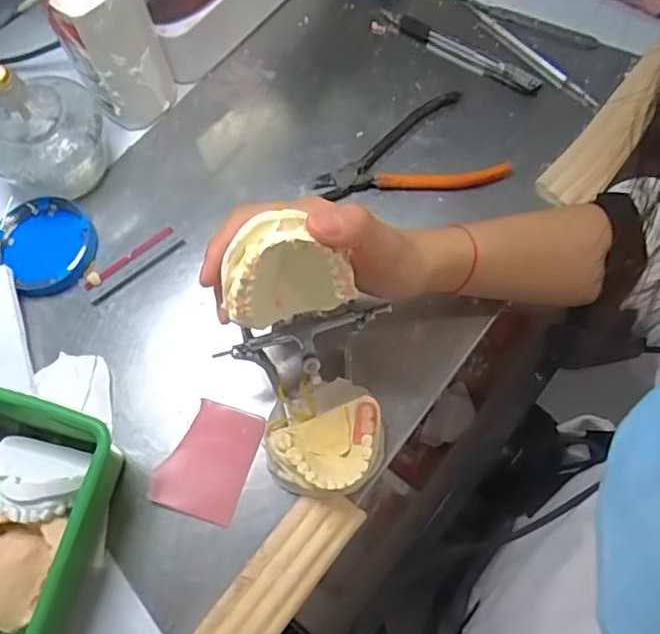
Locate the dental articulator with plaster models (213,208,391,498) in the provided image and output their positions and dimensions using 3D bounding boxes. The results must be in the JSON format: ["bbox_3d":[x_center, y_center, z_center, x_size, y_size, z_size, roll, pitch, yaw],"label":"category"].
[{"bbox_3d":[-0.015,0.024,0.336,0.080,0.180,0.083,-4,42,6],"label":"dental articulator with plaster models"}]

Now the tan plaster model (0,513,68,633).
[{"bbox_3d":[-0.199,0.152,0.358,0.057,0.028,0.065,16,70,6],"label":"tan plaster model"}]

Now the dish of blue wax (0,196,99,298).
[{"bbox_3d":[-0.218,-0.056,0.445,0.073,0.016,0.075,0,69,0],"label":"dish of blue wax"}]

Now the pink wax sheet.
[{"bbox_3d":[-0.081,0.095,0.391,0.056,0.004,0.073,19,70,4],"label":"pink wax sheet"}]

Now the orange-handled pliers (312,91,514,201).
[{"bbox_3d":[0.062,-0.121,0.468,0.143,0.013,0.091,-28,72,-10],"label":"orange-handled pliers"}]

